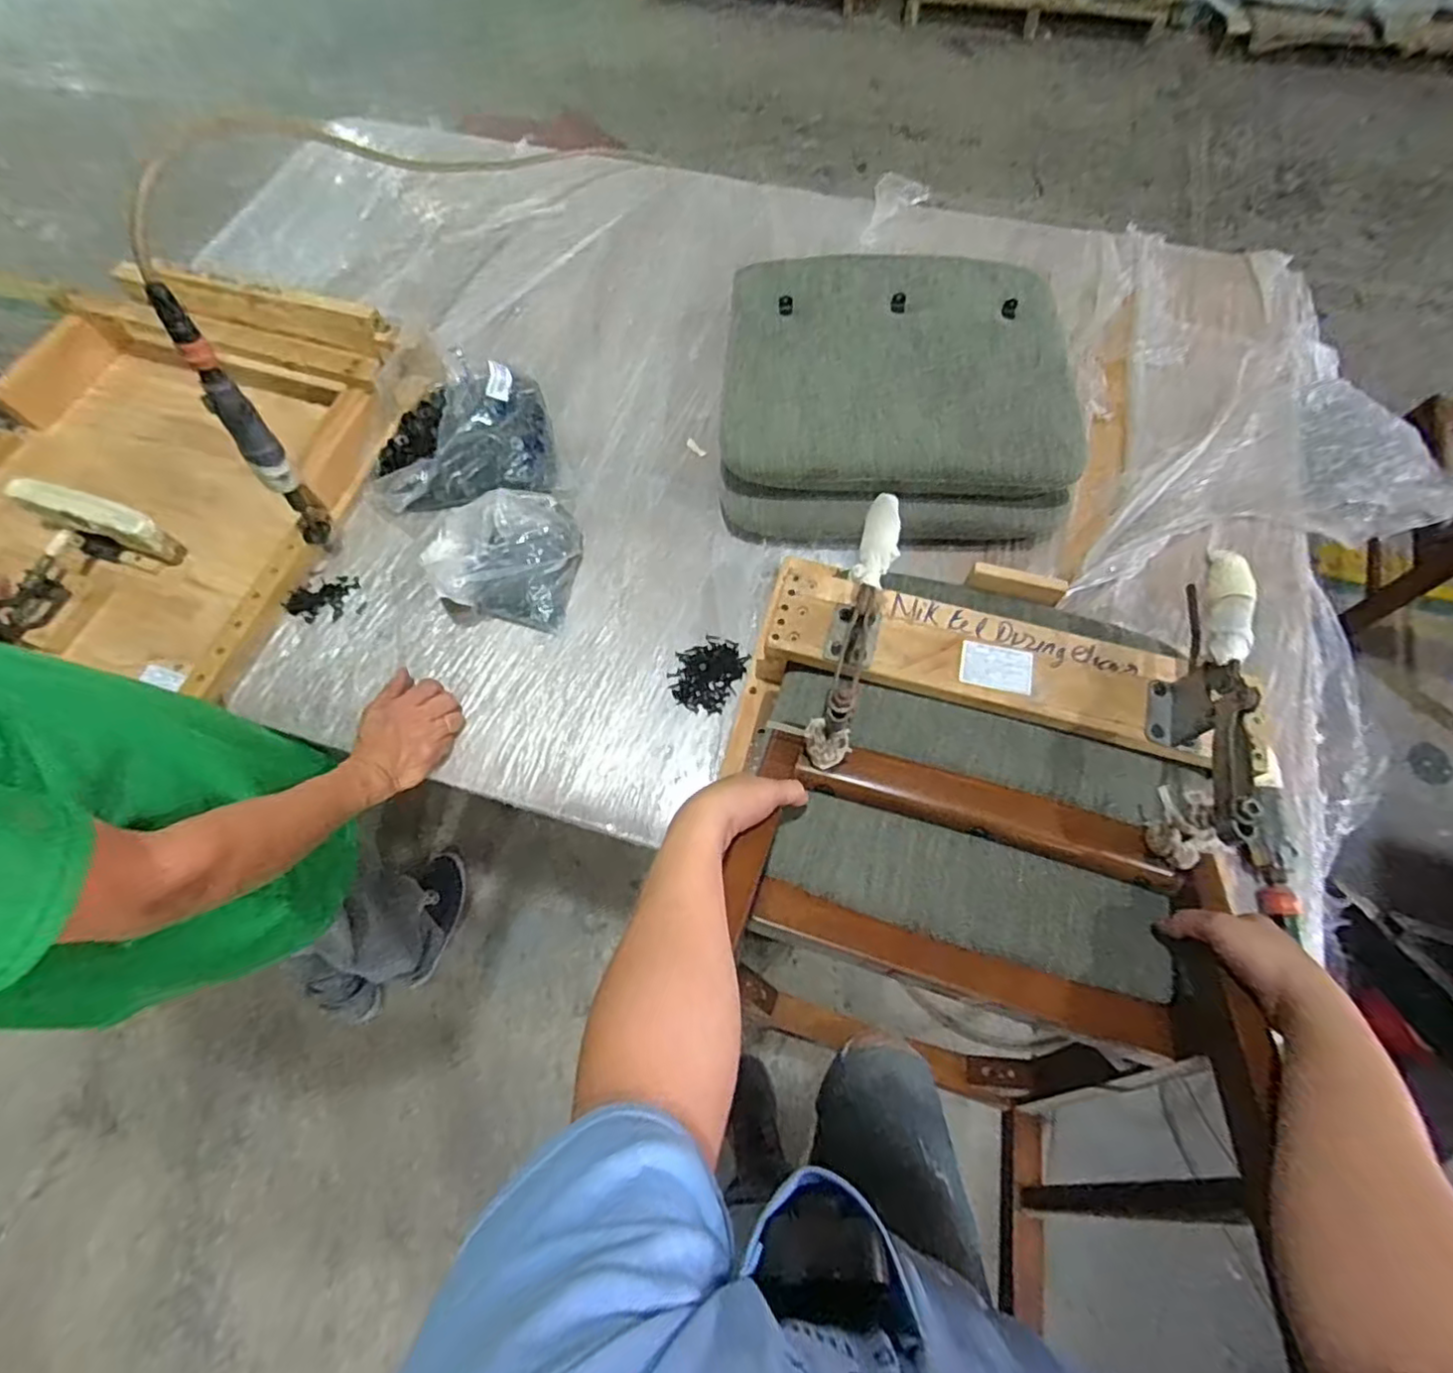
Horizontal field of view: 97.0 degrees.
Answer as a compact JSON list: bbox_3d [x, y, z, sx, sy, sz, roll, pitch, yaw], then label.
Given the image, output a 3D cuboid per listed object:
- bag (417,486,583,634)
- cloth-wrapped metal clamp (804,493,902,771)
[{"bbox_3d":[-0.275,-0.175,0.798,0.157,0.114,0.164,6,67,5],"label":"bag"},{"bbox_3d":[0.127,-0.060,0.625,0.046,0.119,0.257,16,68,7],"label":"cloth-wrapped metal clamp"}]

